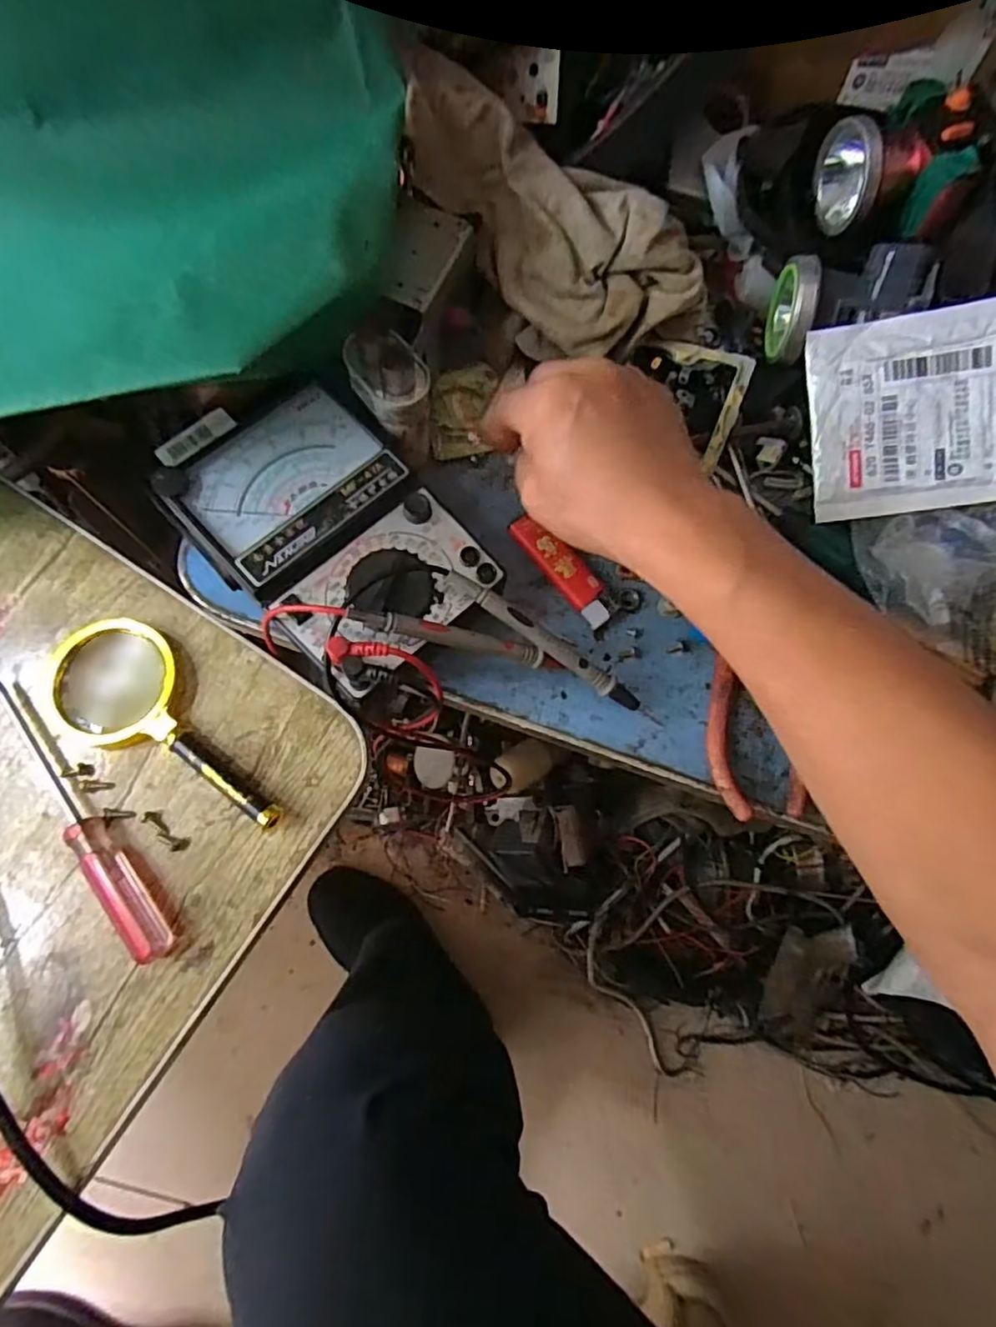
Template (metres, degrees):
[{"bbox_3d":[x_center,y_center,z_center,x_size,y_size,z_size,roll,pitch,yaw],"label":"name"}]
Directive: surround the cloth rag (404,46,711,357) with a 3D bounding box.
[{"bbox_3d":[0.029,-0.258,0.381,0.211,0.068,0.096,40,80,-3],"label":"cloth rag"}]

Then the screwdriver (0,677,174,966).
[{"bbox_3d":[-0.216,0.075,0.327,0.017,0.017,0.171,-38,80,-12],"label":"screwdriver"}]

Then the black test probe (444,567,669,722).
[{"bbox_3d":[0.034,-0.008,0.356,0.143,0.018,0.015,34,79,-14],"label":"black test probe"}]

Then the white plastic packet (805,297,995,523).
[{"bbox_3d":[0.259,-0.142,0.352,0.160,0.014,0.107,-5,95,19],"label":"white plastic packet"}]

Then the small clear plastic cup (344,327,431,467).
[{"bbox_3d":[-0.058,-0.148,0.370,0.041,0.075,0.050,-19,76,-6],"label":"small clear plastic cup"}]

